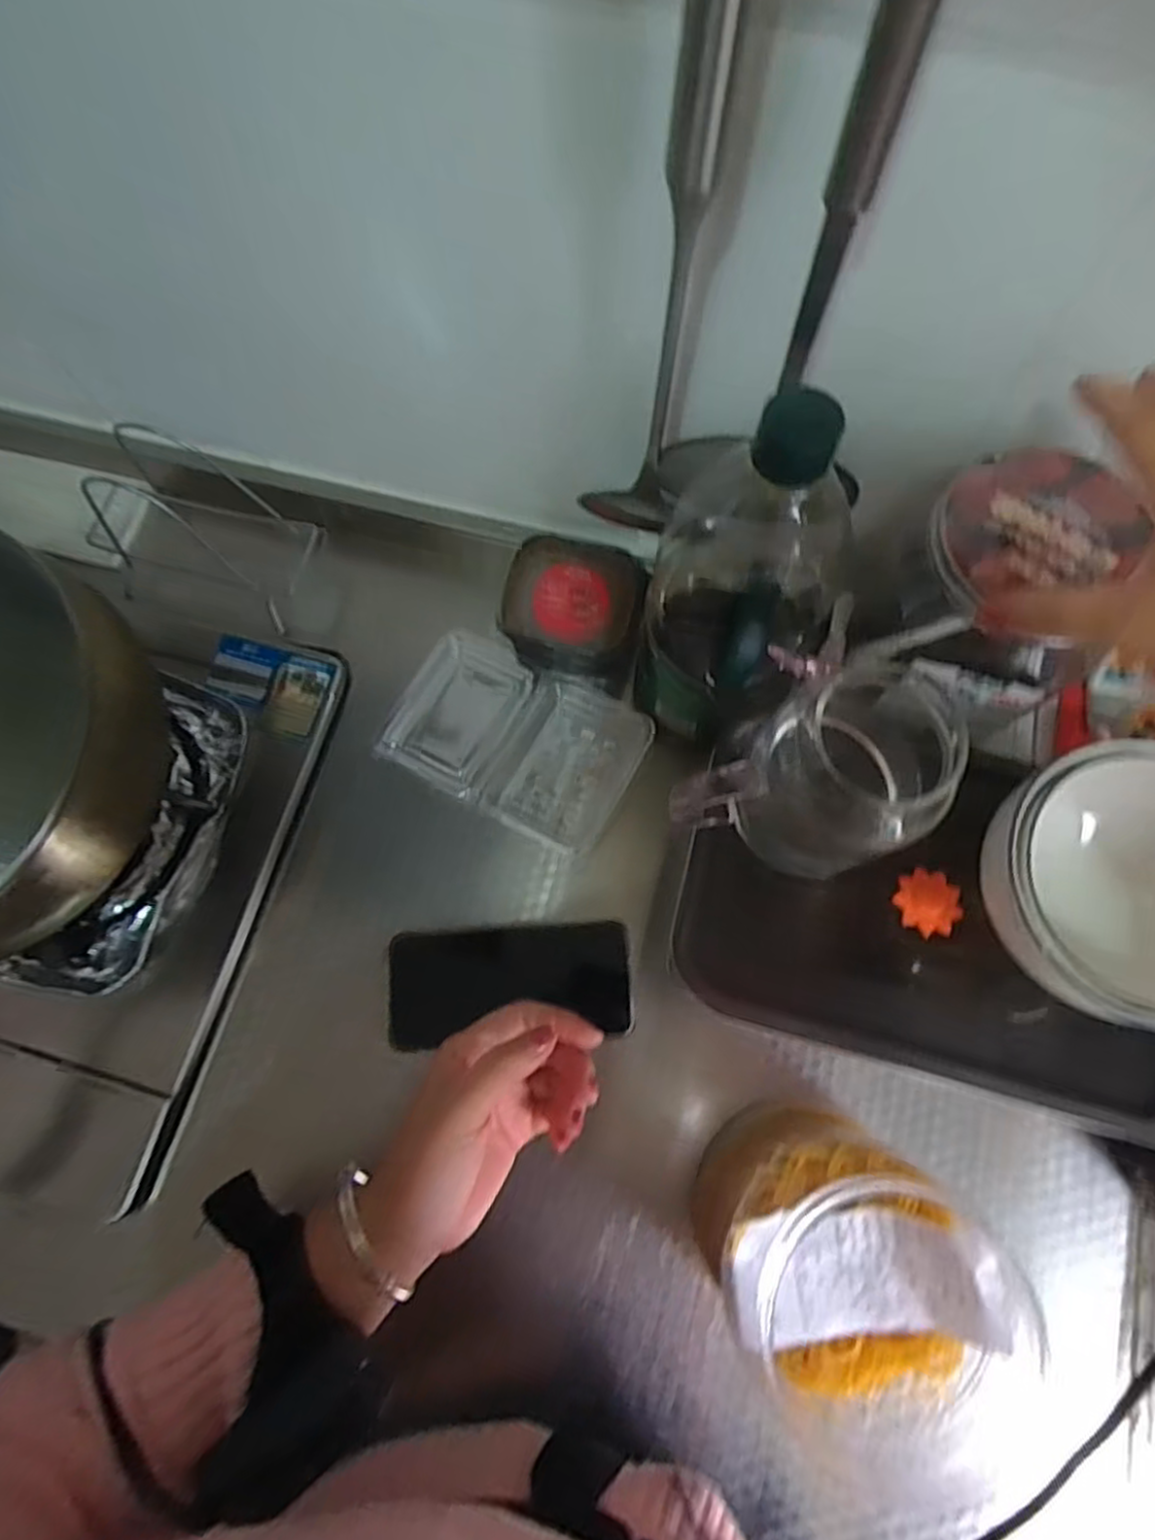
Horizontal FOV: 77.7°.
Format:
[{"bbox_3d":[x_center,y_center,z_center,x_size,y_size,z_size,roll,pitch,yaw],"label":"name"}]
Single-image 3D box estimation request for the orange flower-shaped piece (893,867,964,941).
[{"bbox_3d":[0.191,0.072,0.390,0.035,0.004,0.035,0,73,1],"label":"orange flower-shaped piece"}]

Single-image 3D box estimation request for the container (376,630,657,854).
[{"bbox_3d":[-0.045,-0.023,0.539,0.174,0.027,0.116,26,76,9],"label":"container"}]

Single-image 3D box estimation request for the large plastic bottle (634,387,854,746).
[{"bbox_3d":[0.090,-0.092,0.412,0.095,0.261,0.087,11,74,4],"label":"large plastic bottle"}]

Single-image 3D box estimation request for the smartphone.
[{"bbox_3d":[-0.045,0.144,0.483,0.160,0.013,0.075,-3,80,-2],"label":"smartphone"}]

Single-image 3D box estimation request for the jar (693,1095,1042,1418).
[{"bbox_3d":[0.141,0.263,0.392,0.125,0.124,0.139,-24,74,-6],"label":"jar"}]

